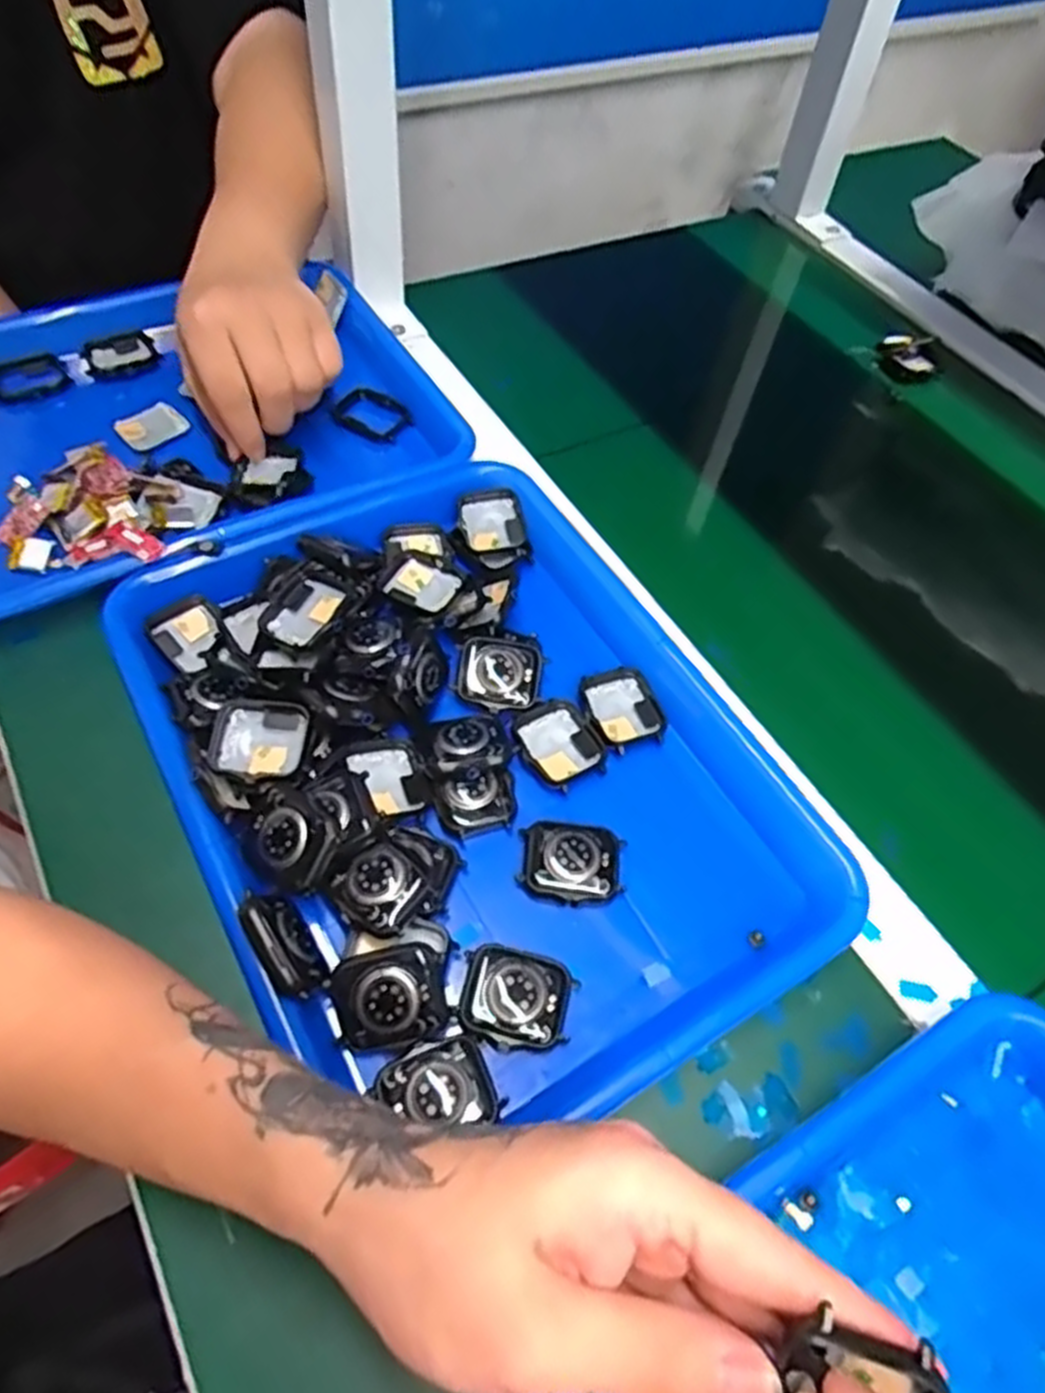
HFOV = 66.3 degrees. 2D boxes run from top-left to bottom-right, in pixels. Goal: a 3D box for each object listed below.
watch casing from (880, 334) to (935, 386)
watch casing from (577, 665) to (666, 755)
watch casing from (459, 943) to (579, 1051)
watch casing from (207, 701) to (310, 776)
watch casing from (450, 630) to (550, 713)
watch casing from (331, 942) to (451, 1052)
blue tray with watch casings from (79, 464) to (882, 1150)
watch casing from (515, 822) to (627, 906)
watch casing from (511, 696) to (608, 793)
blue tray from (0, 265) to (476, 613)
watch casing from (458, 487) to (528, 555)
[{"bbox_3d":[0.307,-0.270,0.637,0.033,0.023,0.039,-2,57,-6],"label":"watch casing"},{"bbox_3d":[0.052,0.006,0.418,0.037,0.005,0.046,-18,60,-16],"label":"watch casing"},{"bbox_3d":[-0.002,0.125,0.330,0.045,0.015,0.037,12,56,4],"label":"watch casing"},{"bbox_3d":[-0.120,0.019,0.367,0.044,0.008,0.036,6,56,0],"label":"watch casing"},{"bbox_3d":[-0.012,-0.014,0.419,0.047,0.014,0.041,7,56,0],"label":"watch casing"},{"bbox_3d":[-0.053,0.120,0.317,0.042,0.009,0.036,-13,77,-8],"label":"watch casing"},{"bbox_3d":[-0.026,0.025,0.387,0.259,0.042,0.329,-26,62,-20],"label":"blue tray with watch casings"},{"bbox_3d":[0.023,0.075,0.365,0.047,0.014,0.036,3,56,-2],"label":"watch casing"},{"bbox_3d":[0.017,0.023,0.398,0.041,0.009,0.046,-31,64,-22],"label":"watch casing"},{"bbox_3d":[-0.230,-0.176,0.511,0.351,0.043,0.265,-23,61,-18],"label":"blue tray"},{"bbox_3d":[-0.018,-0.103,0.473,0.037,0.013,0.040,-14,58,-13],"label":"watch casing"}]

